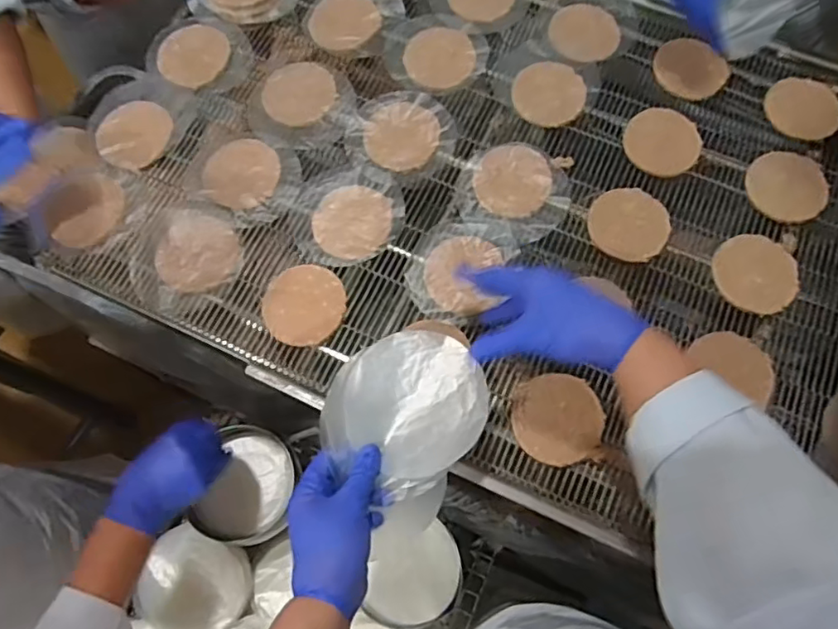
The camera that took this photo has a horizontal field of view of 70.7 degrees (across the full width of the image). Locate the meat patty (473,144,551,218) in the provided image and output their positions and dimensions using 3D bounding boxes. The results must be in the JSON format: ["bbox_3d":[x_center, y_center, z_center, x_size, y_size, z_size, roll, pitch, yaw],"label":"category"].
[{"bbox_3d":[0.104,-0.150,0.654,0.082,0.010,0.084,1,72,-2],"label":"meat patty"}]

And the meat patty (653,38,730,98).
[{"bbox_3d":[0.321,-0.293,0.709,0.074,0.016,0.087,-40,77,-13],"label":"meat patty"}]

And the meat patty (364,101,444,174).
[{"bbox_3d":[-0.019,-0.204,0.672,0.083,0.009,0.083,1,72,-2],"label":"meat patty"}]

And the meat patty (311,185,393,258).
[{"bbox_3d":[-0.072,-0.101,0.635,0.084,0.005,0.083,1,72,-2],"label":"meat patty"}]

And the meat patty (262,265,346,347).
[{"bbox_3d":[-0.118,-0.010,0.603,0.083,0.005,0.083,1,72,-2],"label":"meat patty"}]

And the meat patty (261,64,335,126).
[{"bbox_3d":[-0.140,-0.259,0.688,0.082,0.007,0.079,1,72,-2],"label":"meat patty"}]

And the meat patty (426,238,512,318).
[{"bbox_3d":[0.044,-0.043,0.612,0.075,0.014,0.086,17,72,4],"label":"meat patty"}]

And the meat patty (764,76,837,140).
[{"bbox_3d":[0.448,-0.240,0.687,0.071,0.008,0.083,-35,73,4],"label":"meat patty"}]

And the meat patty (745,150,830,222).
[{"bbox_3d":[0.406,-0.142,0.648,0.081,0.016,0.082,1,72,-2],"label":"meat patty"}]

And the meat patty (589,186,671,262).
[{"bbox_3d":[0.226,-0.098,0.636,0.084,0.013,0.080,1,72,-2],"label":"meat patty"}]

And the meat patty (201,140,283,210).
[{"bbox_3d":[-0.196,-0.158,0.654,0.082,0.006,0.086,1,72,-2],"label":"meat patty"}]

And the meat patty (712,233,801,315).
[{"bbox_3d":[0.349,-0.042,0.609,0.081,0.010,0.084,1,72,-2],"label":"meat patty"}]

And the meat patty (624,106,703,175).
[{"bbox_3d":[0.273,-0.194,0.661,0.072,0.017,0.081,-39,77,-13],"label":"meat patty"}]

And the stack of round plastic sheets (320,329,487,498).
[{"bbox_3d":[-0.011,0.076,0.495,0.122,0.028,0.128,32,73,8],"label":"stack of round plastic sheets"}]

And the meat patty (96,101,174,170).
[{"bbox_3d":[-0.323,-0.206,0.671,0.080,0.008,0.084,1,72,-2],"label":"meat patty"}]

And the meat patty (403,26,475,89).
[{"bbox_3d":[0.025,-0.311,0.706,0.081,0.009,0.081,1,72,-2],"label":"meat patty"}]

